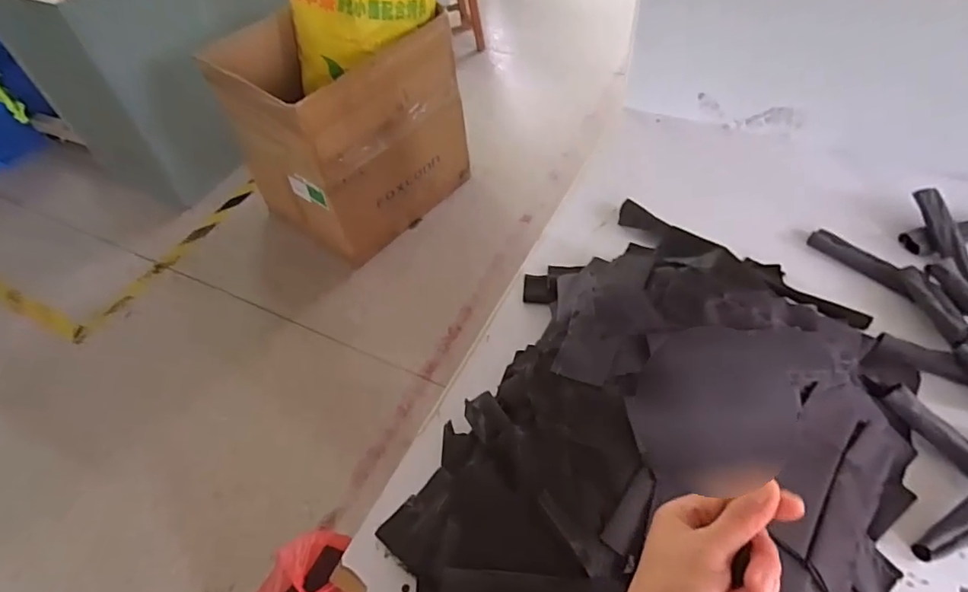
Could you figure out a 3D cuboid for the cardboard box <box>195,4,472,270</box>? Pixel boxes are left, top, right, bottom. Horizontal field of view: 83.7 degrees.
[{"bbox_3d":[-0.458,-0.564,1.799,0.523,0.579,0.597,32,61,26],"label":"cardboard box"}]

